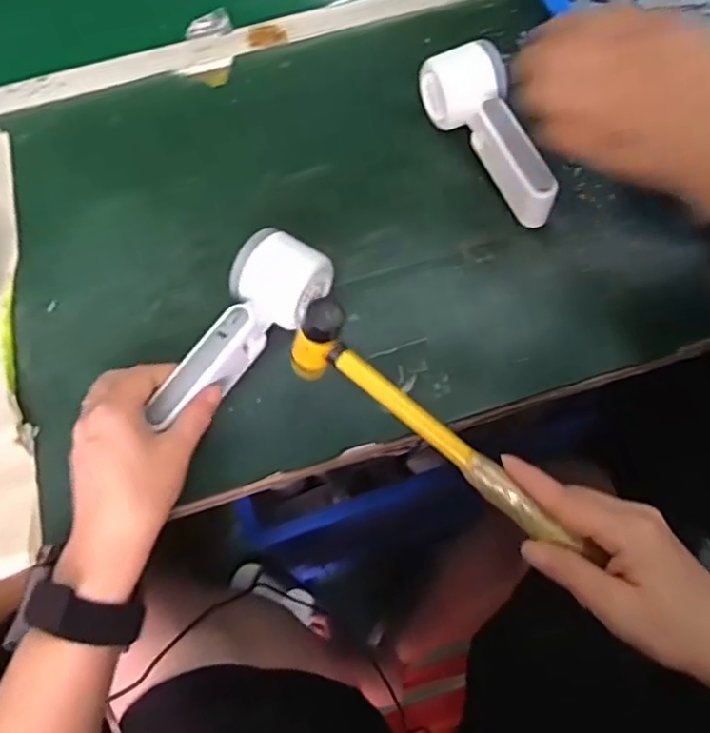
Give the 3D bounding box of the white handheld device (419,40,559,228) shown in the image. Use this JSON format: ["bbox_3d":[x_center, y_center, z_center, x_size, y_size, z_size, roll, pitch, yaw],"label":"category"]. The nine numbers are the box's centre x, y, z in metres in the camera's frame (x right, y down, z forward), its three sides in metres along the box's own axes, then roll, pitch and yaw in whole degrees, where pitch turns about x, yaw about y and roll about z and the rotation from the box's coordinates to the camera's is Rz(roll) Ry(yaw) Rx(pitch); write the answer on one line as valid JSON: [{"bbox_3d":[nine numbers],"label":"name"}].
[{"bbox_3d":[0.115,-0.184,0.503,0.056,0.055,0.160,-28,68,-6],"label":"white handheld device"}]

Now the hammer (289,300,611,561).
[{"bbox_3d":[0.047,0.042,0.371,0.204,0.056,0.030,40,74,6],"label":"hammer"}]

